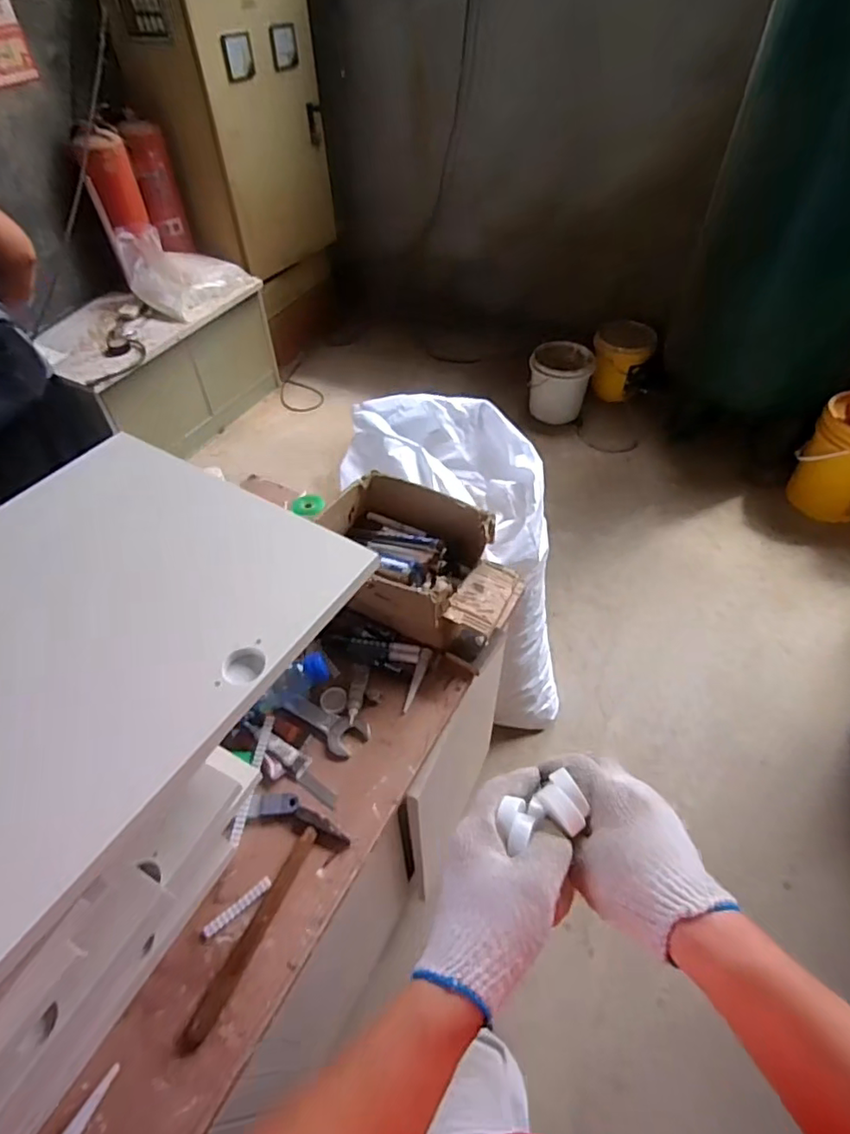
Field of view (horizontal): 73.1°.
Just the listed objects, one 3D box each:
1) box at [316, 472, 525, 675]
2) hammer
[{"bbox_3d":[-0.013,0.005,0.863,0.281,0.143,0.191,22,53,18],"label":"box"},{"bbox_3d":[-0.185,0.391,0.639,0.070,0.019,0.237,23,54,19],"label":"hammer"}]

